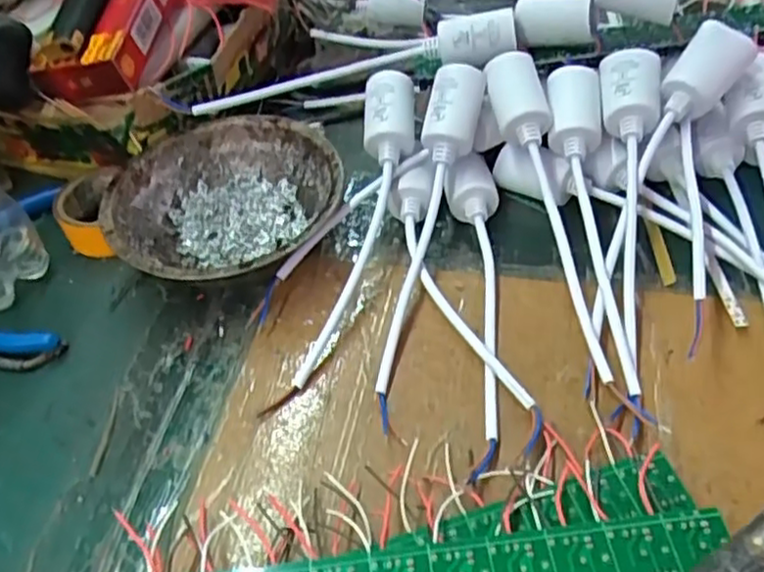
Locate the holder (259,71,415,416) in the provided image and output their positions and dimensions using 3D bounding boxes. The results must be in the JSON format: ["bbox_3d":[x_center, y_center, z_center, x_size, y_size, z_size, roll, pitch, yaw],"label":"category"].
[{"bbox_3d":[-0.013,-0.024,0.374,0.029,0.046,0.197,10,72,15],"label":"holder"}]

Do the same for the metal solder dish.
[{"bbox_3d":[-0.084,-0.040,0.395,0.121,0.041,0.123,-3,47,3],"label":"metal solder dish"}]

